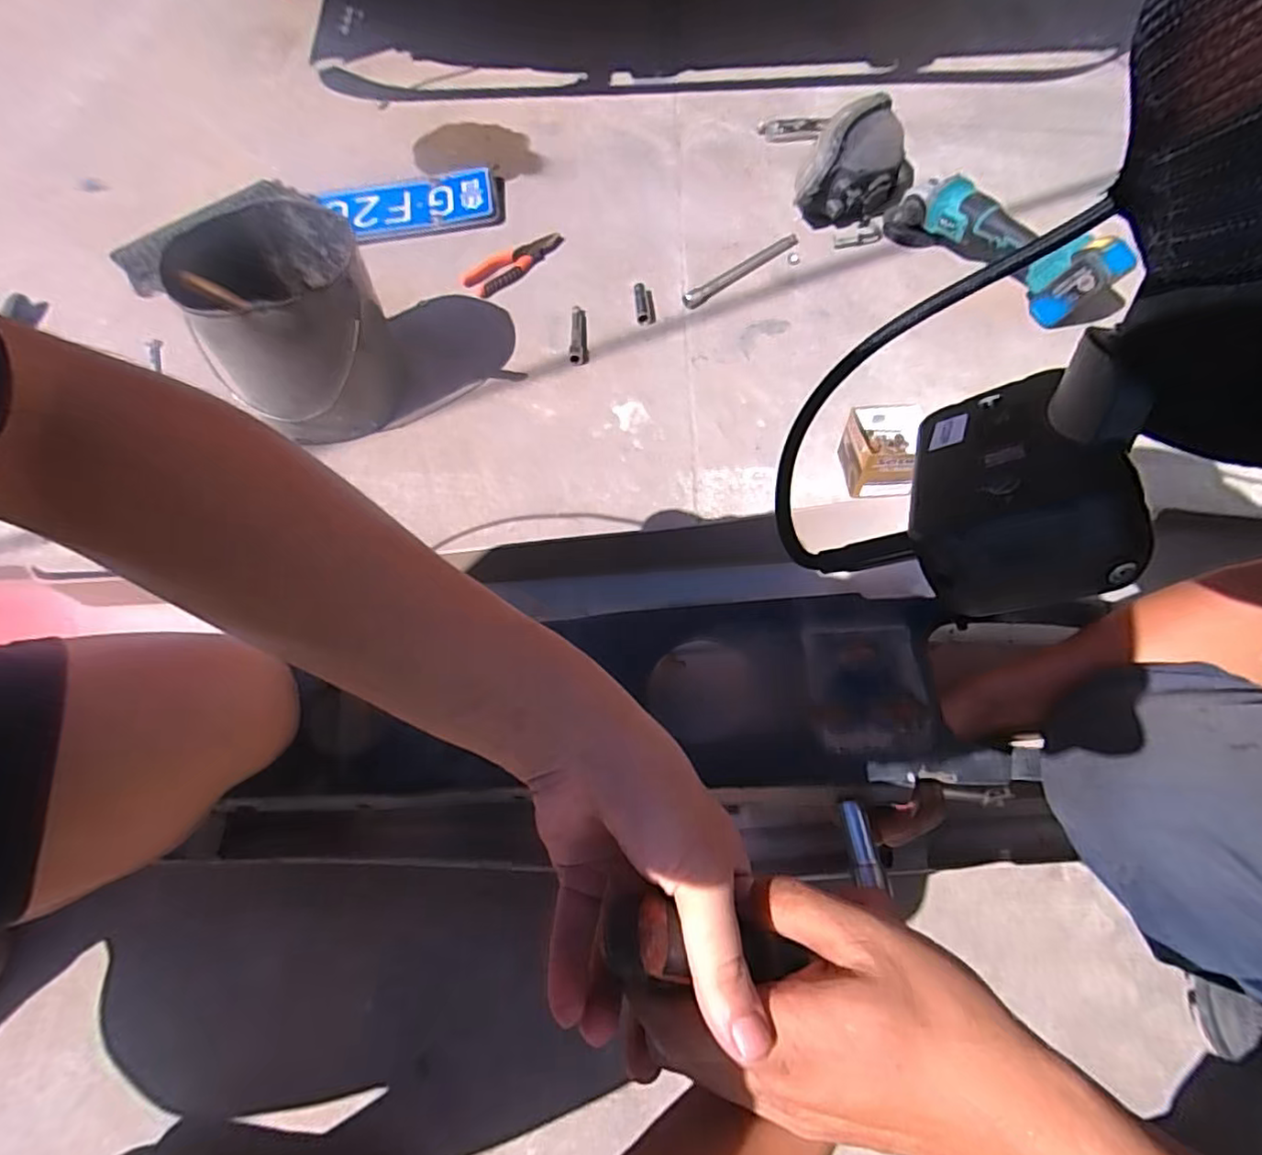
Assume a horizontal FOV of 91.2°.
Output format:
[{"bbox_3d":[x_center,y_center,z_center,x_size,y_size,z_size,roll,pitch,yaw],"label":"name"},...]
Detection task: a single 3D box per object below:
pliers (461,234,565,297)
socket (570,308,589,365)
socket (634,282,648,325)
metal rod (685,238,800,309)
[{"bbox_3d":[-0.203,-0.544,1.067,0.075,0.022,0.186,38,69,22],"label":"pliers"},{"bbox_3d":[-0.081,-0.386,0.972,0.028,0.018,0.128,-2,60,2],"label":"socket"},{"bbox_3d":[0.017,-0.437,0.987,0.019,0.018,0.075,-5,60,1],"label":"socket"},{"bbox_3d":[0.182,-0.511,1.022,0.248,0.017,0.033,-38,65,-17],"label":"metal rod"}]

